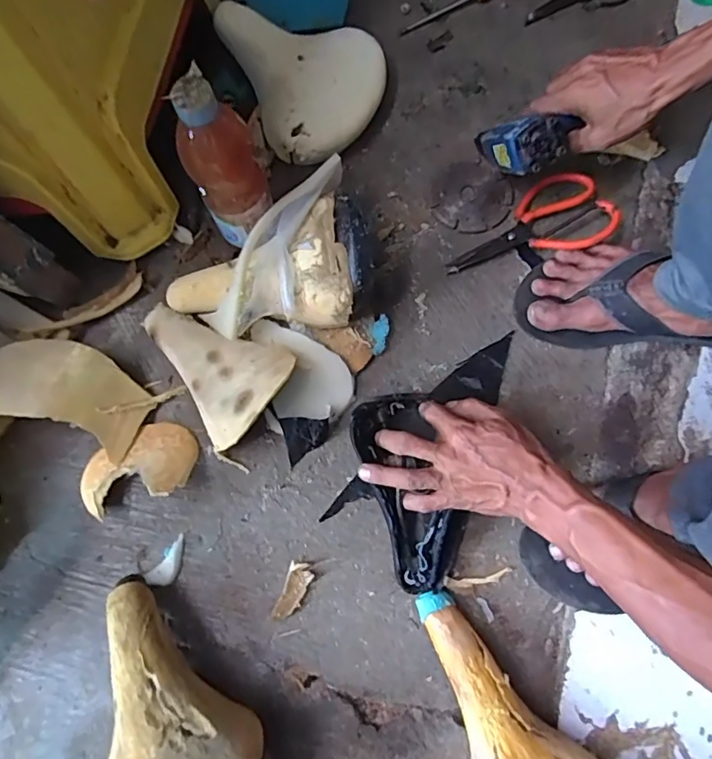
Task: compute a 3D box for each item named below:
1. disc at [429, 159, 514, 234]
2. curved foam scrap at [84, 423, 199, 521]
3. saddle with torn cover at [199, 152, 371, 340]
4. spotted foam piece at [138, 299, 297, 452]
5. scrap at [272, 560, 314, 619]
[{"bbox_3d":[0.139,-0.220,0.647,0.094,0.011,0.091,0,81,3],"label":"disc"},{"bbox_3d":[-0.226,0.093,0.556,0.120,0.049,0.080,-28,78,-5],"label":"curved foam scrap"},{"bbox_3d":[-0.081,-0.131,0.582,0.180,0.095,0.160,-6,76,0],"label":"saddle with torn cover"},{"bbox_3d":[-0.140,-0.025,0.577,0.114,0.059,0.173,-31,78,-6],"label":"spotted foam piece"},{"bbox_3d":[-0.063,0.215,0.547,0.025,0.007,0.056,19,78,6],"label":"scrap"}]

